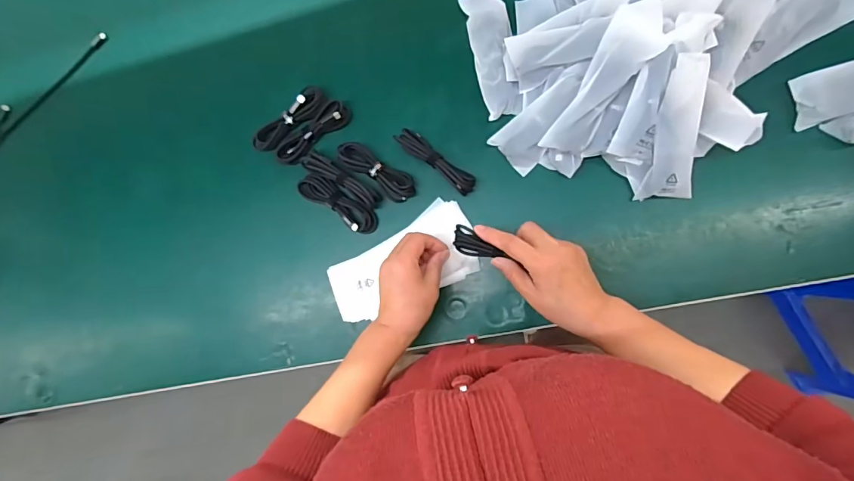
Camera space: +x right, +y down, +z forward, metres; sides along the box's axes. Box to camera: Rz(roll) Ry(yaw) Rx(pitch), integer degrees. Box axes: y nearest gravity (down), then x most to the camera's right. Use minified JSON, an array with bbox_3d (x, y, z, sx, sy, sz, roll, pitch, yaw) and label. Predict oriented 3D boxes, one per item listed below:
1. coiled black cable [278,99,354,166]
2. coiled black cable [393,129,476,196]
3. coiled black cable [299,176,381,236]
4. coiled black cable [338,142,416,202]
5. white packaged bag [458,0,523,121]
[{"bbox_3d":[-0.146,-0.139,0.571,0.108,0.023,0.035,-41,82,7],"label":"coiled black cable"},{"bbox_3d":[0.011,-0.098,0.540,0.112,0.024,0.026,40,95,9],"label":"coiled black cable"},{"bbox_3d":[-0.114,-0.048,0.561,0.114,0.015,0.034,33,94,10],"label":"coiled black cable"},{"bbox_3d":[-0.064,-0.087,0.552,0.106,0.017,0.033,35,94,10],"label":"coiled black cable"},{"bbox_3d":[0.081,-0.225,0.531,0.051,0.016,0.147,-10,86,10],"label":"white packaged bag"}]

